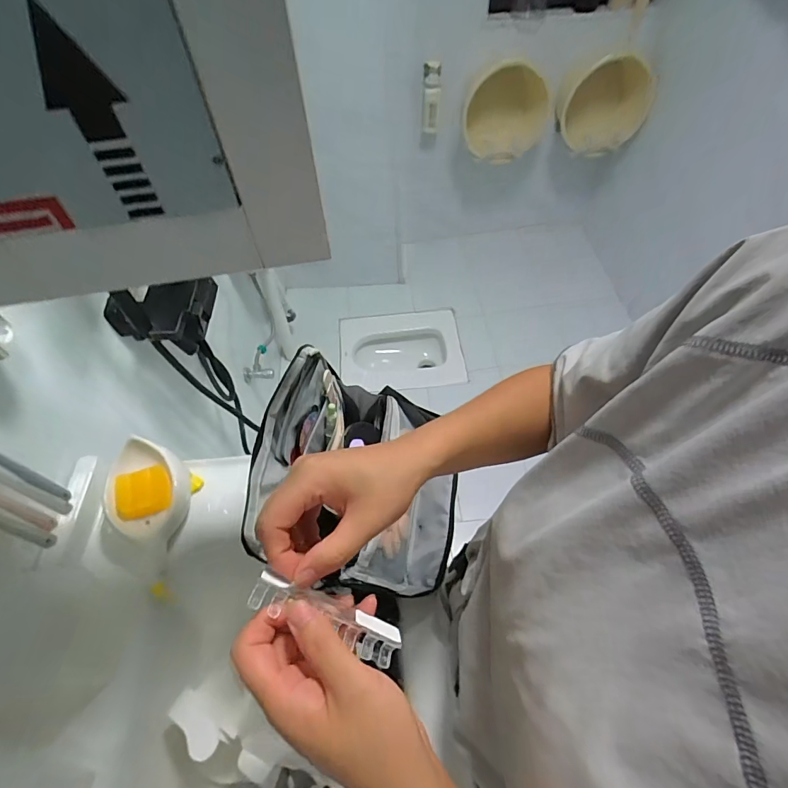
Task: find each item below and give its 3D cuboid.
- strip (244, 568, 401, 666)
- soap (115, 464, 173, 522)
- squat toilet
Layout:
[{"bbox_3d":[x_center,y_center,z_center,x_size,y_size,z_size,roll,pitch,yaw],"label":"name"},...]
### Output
[{"bbox_3d":[-0.038,0.129,0.248,0.091,0.015,0.023,27,58,-6],"label":"strip"},{"bbox_3d":[-0.322,0.127,0.551,0.063,0.016,0.060,-16,80,-23],"label":"soap"},{"bbox_3d":[0.036,-0.168,1.885,0.527,0.198,0.440,-4,55,0],"label":"squat toilet"}]

